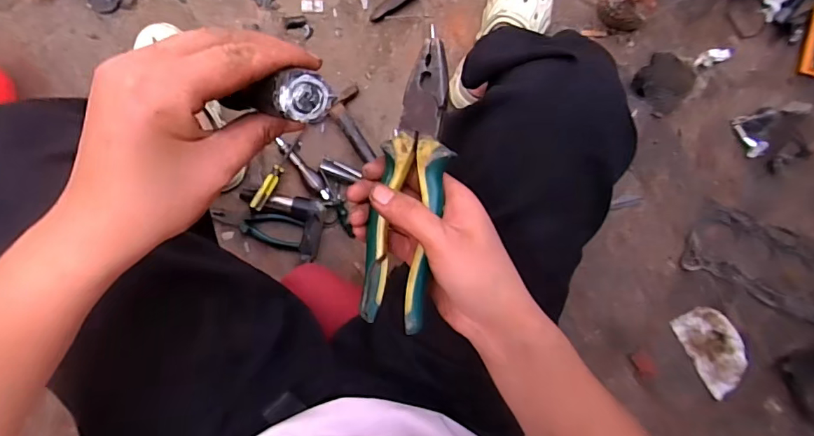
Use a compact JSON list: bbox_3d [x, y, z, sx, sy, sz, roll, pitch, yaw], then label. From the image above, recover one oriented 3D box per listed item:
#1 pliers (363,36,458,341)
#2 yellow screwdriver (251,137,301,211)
[{"bbox_3d":[0.005,-0.021,0.325,0.047,0.022,0.185,10,91,29],"label":"pliers"},{"bbox_3d":[-0.209,-0.075,0.771,0.021,0.018,0.139,28,69,-6],"label":"yellow screwdriver"}]

